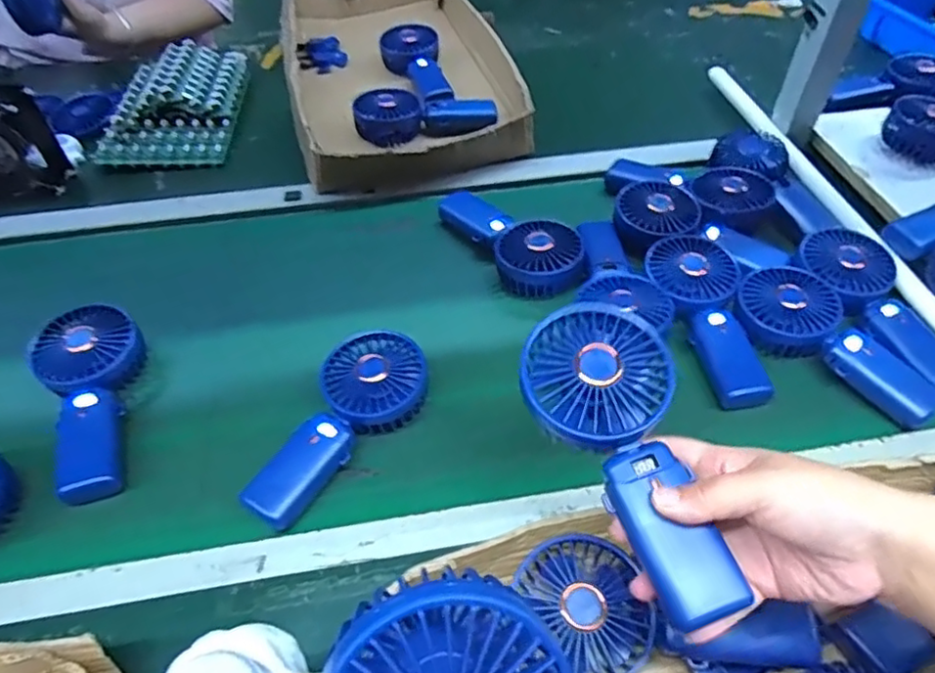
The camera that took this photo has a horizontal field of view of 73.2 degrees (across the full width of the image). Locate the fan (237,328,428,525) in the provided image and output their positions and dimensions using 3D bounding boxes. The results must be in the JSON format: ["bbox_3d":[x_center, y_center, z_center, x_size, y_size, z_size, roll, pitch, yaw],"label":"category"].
[{"bbox_3d":[-0.113,0.064,0.519,0.084,0.045,0.180,34,57,27],"label":"fan"}]

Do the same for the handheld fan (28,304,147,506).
[{"bbox_3d":[-0.314,0.049,0.536,0.081,0.047,0.175,-22,52,-18],"label":"handheld fan"}]

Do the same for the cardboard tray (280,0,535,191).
[{"bbox_3d":[-0.106,-0.386,0.906,0.297,0.064,0.517,-14,50,-11],"label":"cardboard tray"}]

